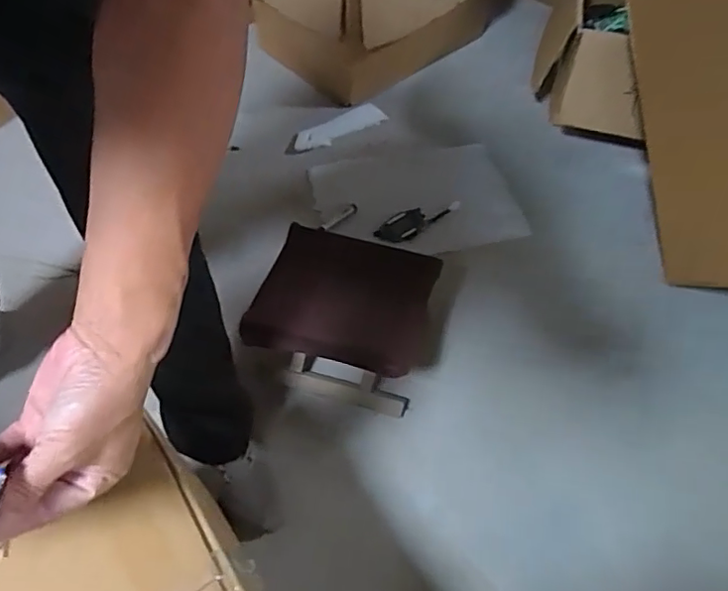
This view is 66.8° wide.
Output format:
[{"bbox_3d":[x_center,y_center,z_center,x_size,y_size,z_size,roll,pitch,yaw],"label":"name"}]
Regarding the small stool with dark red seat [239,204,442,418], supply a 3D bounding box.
[{"bbox_3d":[-0.035,0.047,0.982,0.282,0.205,0.229,14,55,7],"label":"small stool with dark red seat"}]

